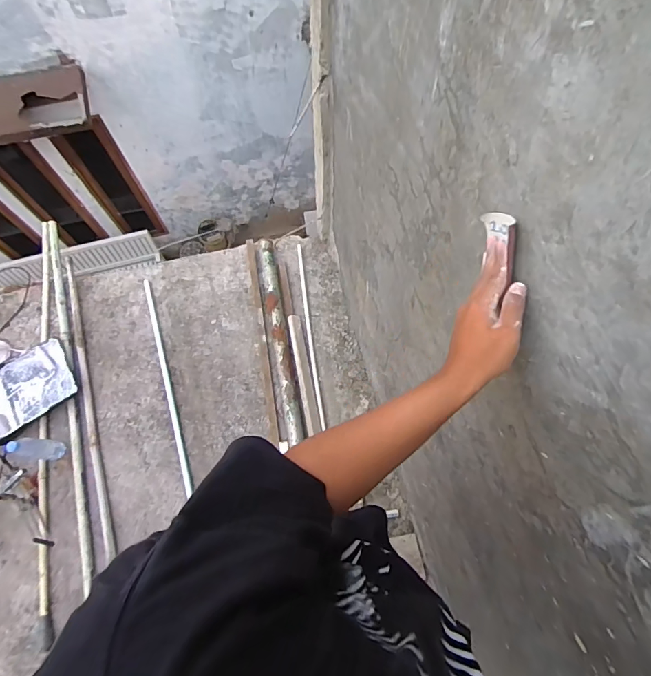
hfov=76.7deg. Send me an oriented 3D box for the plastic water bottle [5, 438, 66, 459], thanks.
[{"bbox_3d":[-0.952,0.371,1.376,0.061,0.239,0.066,0,69,0],"label":"plastic water bottle"}]

